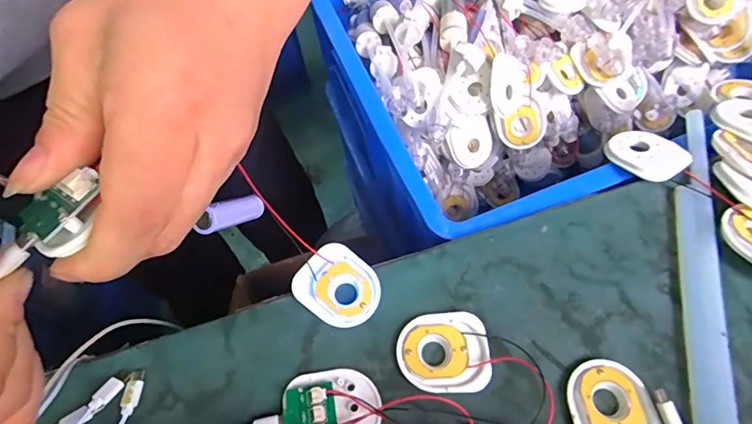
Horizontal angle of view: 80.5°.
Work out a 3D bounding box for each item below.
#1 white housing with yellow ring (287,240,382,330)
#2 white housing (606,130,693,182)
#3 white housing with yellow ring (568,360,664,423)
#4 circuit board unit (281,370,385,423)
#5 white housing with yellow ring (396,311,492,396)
[{"bbox_3d":[-0.025,0.051,0.305,0.056,0.013,0.048,36,71,18],"label":"white housing with yellow ring"},{"bbox_3d":[0.215,-0.046,0.356,0.044,0.008,0.055,-30,52,-12],"label":"white housing"},{"bbox_3d":[0.140,0.119,0.264,0.048,0.008,0.057,-12,64,-3],"label":"white housing with yellow ring"},{"bbox_3d":[-0.026,0.120,0.265,0.058,0.014,0.049,-12,64,-3],"label":"circuit board unit"},{"bbox_3d":[0.043,0.090,0.285,0.056,0.008,0.050,-5,64,0],"label":"white housing with yellow ring"}]

